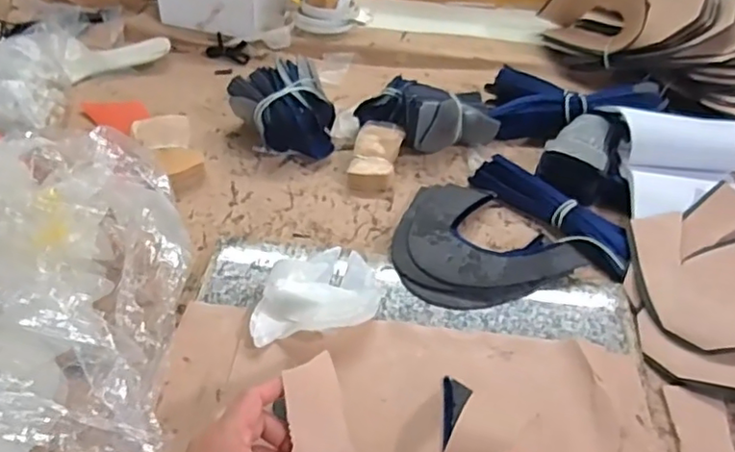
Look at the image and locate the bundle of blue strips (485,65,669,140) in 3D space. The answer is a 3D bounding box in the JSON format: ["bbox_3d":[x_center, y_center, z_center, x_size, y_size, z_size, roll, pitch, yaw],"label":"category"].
[{"bbox_3d":[0.254,-0.152,0.746,0.207,0.059,0.089,2,45,17],"label":"bundle of blue strips"}]

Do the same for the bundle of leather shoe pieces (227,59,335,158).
[{"bbox_3d":[-0.096,-0.138,0.726,0.109,0.077,0.113,-20,51,-21],"label":"bundle of leather shoe pieces"}]

